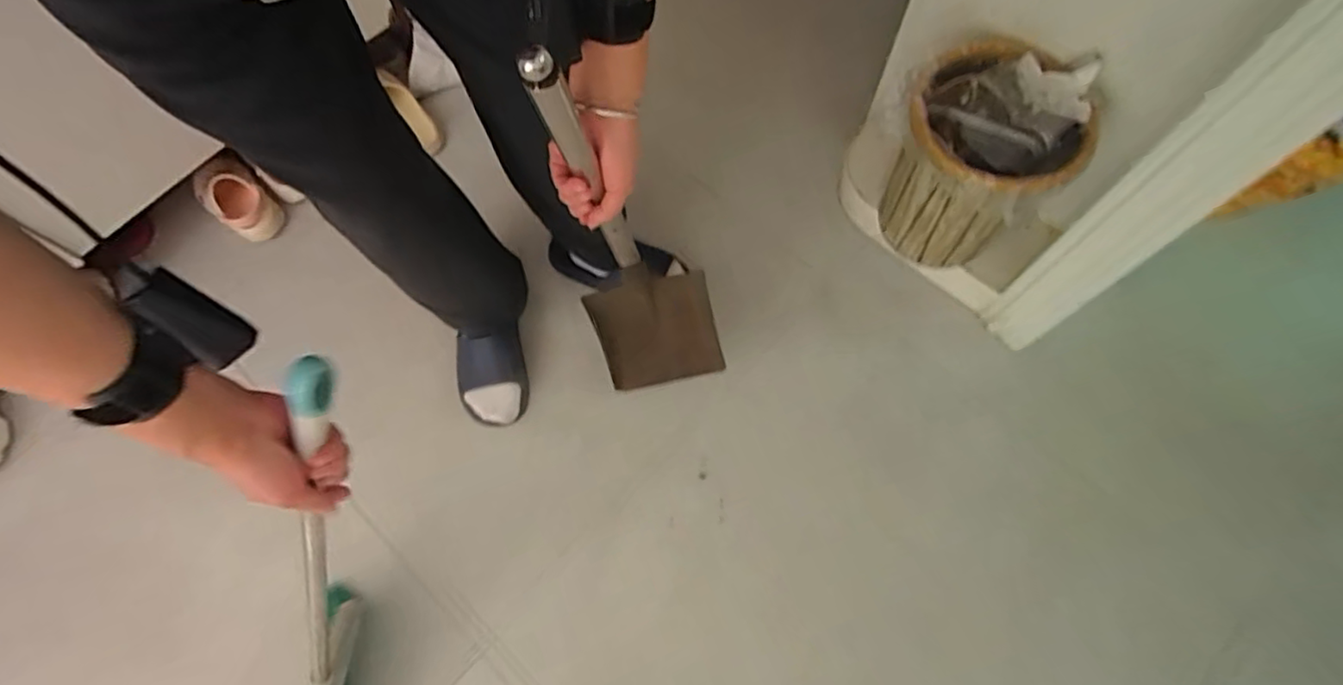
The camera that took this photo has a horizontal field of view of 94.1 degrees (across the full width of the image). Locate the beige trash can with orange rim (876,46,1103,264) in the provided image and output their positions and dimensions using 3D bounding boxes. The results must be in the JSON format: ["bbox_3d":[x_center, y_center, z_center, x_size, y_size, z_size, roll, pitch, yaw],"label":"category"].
[{"bbox_3d":[0.426,-0.251,0.911,0.231,0.252,0.234,21,70,10],"label":"beige trash can with orange rim"}]

